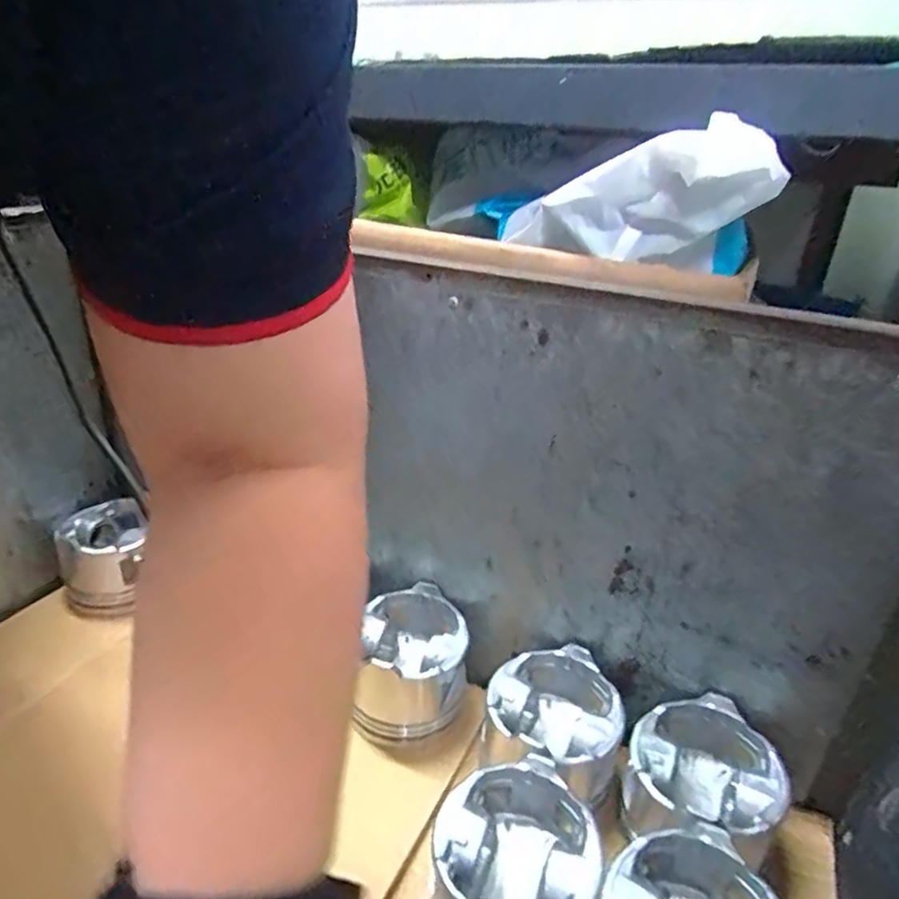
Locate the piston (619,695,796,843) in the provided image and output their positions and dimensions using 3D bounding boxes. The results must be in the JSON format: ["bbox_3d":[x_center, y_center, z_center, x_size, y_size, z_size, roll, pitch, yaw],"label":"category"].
[{"bbox_3d":[0.173,0.232,0.438,0.104,0.062,0.097,-19,34,-37],"label":"piston"}]

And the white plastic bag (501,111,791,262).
[{"bbox_3d":[0.120,-0.163,0.430,0.191,0.073,0.041,-5,18,35],"label":"white plastic bag"}]

